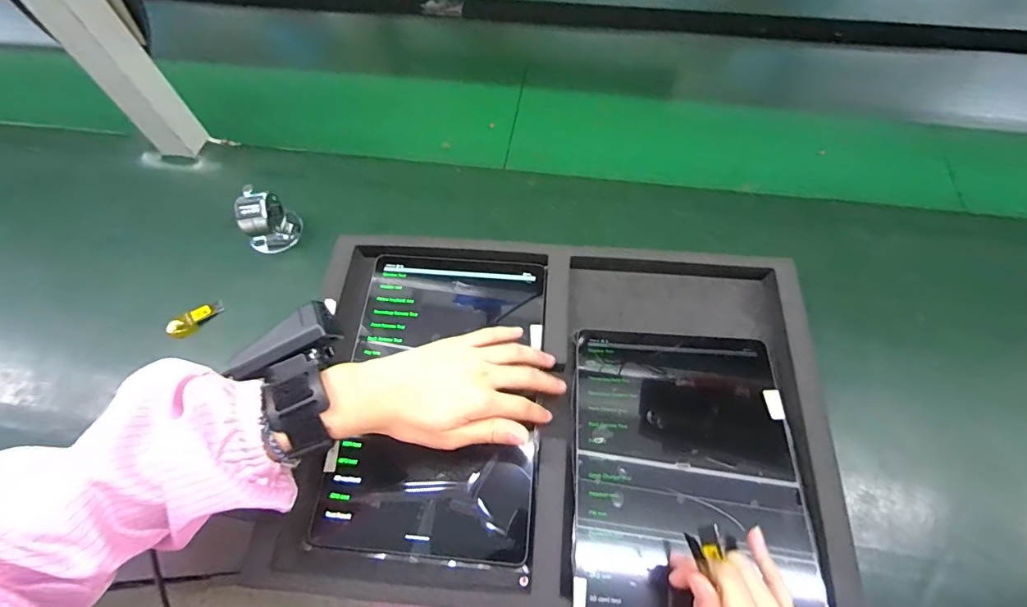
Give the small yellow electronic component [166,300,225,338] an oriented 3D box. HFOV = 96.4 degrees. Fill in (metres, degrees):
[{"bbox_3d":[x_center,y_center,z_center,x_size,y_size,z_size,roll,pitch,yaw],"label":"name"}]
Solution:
[{"bbox_3d":[-0.316,0.016,0.455,0.053,0.011,0.016,-35,67,-15],"label":"small yellow electronic component"}]

